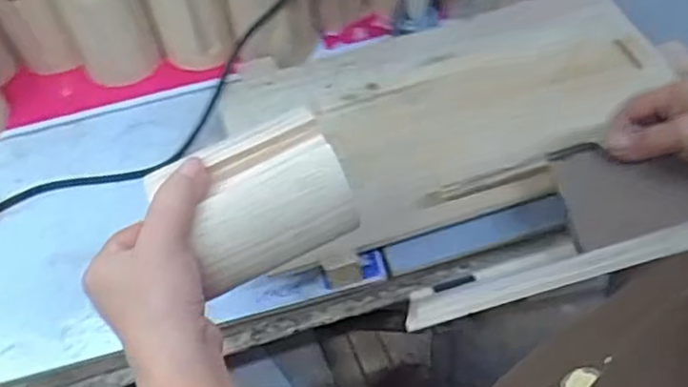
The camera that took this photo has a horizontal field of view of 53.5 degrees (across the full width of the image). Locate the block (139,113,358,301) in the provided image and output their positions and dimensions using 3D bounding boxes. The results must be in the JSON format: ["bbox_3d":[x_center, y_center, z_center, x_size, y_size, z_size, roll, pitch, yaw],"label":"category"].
[{"bbox_3d":[-0.046,0.005,0.377,0.089,0.050,0.059,-21,56,-12],"label":"block"}]

